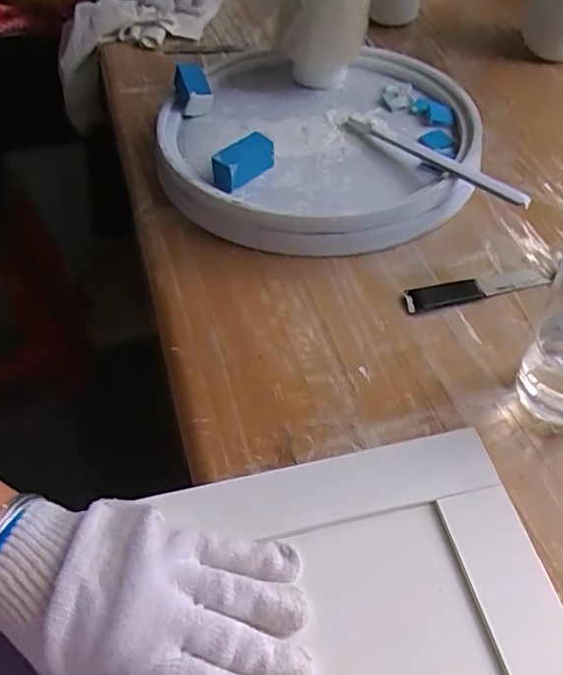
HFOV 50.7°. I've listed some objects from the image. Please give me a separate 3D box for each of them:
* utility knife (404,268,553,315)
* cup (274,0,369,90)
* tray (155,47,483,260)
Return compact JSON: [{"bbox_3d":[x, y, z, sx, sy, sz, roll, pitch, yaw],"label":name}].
[{"bbox_3d":[0.149,-0.039,0.455,0.112,0.006,0.024,-11,52,-9],"label":"utility knife"},{"bbox_3d":[0.039,-0.303,0.584,0.088,0.090,0.070,4,51,3],"label":"cup"},{"bbox_3d":[0.032,-0.181,0.546,0.273,0.041,0.258,0,51,0],"label":"tray"}]

